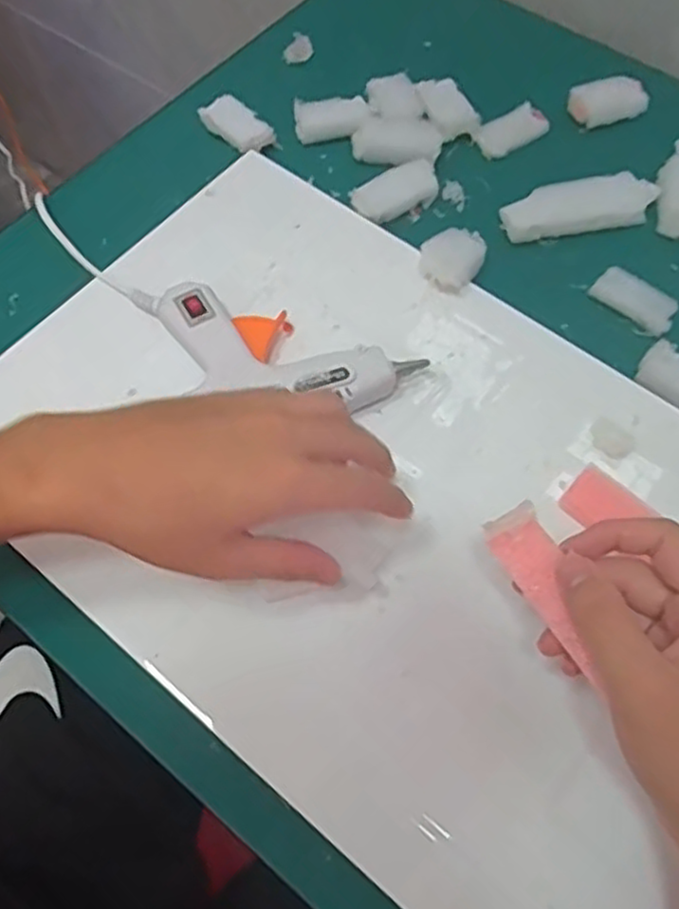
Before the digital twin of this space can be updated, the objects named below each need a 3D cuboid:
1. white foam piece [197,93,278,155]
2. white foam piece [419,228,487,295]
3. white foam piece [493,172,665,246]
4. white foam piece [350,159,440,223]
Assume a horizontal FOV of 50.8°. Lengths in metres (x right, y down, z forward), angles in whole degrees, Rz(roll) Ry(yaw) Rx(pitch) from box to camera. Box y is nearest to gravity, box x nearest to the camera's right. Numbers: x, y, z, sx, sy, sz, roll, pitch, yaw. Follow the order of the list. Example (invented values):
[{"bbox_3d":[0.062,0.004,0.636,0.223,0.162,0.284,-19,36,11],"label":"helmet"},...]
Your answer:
[{"bbox_3d":[-0.075,-0.240,0.518,0.054,0.008,0.031,41,71,19],"label":"white foam piece"},{"bbox_3d":[0.072,-0.124,0.455,0.049,0.017,0.036,-37,86,-28],"label":"white foam piece"},{"bbox_3d":[0.161,-0.166,0.483,0.105,0.015,0.035,-11,64,-4],"label":"white foam piece"},{"bbox_3d":[0.038,-0.178,0.487,0.061,0.019,0.027,-25,66,-11],"label":"white foam piece"}]

